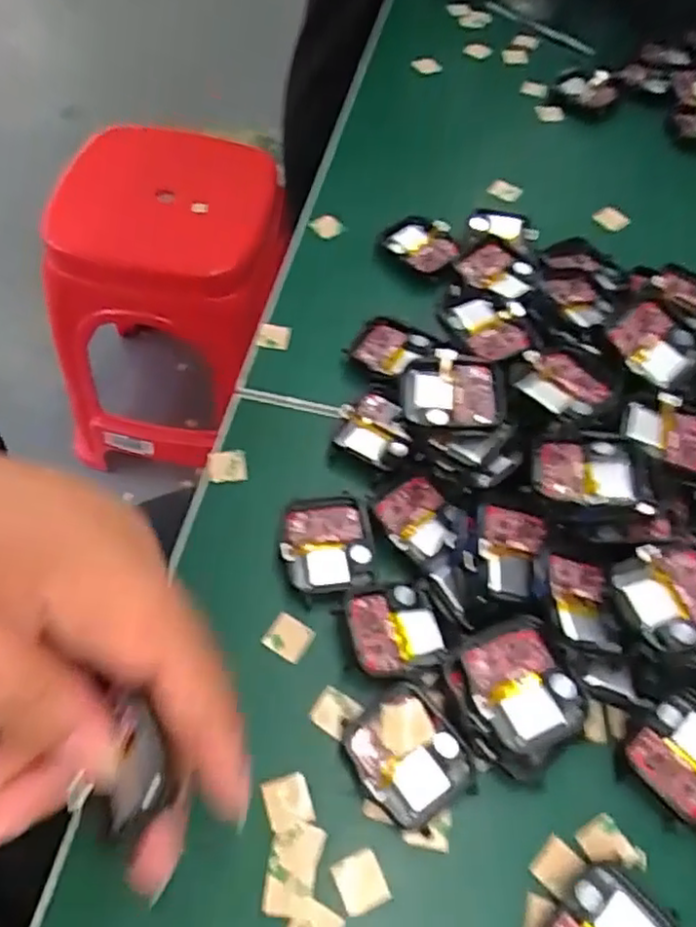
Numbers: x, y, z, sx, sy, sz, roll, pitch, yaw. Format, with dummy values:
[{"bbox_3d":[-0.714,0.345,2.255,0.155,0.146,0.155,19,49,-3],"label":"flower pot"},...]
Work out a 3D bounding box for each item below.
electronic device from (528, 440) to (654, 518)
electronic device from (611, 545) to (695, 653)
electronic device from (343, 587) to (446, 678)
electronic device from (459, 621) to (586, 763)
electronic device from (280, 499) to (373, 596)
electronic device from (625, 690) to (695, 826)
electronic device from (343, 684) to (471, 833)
[{"bbox_3d":[0.097,0.004,0.279,0.044,0.005,0.031,3,51,9],"label":"electronic device"},{"bbox_3d":[0.124,0.052,0.266,0.036,0.018,0.037,-13,59,-10],"label":"electronic device"},{"bbox_3d":[0.018,0.066,0.273,0.034,0.006,0.034,-10,59,-9],"label":"electronic device"},{"bbox_3d":[0.062,0.081,0.247,0.036,0.007,0.043,-22,65,-16],"label":"electronic device"},{"bbox_3d":[-0.009,0.035,0.293,0.037,0.008,0.042,-2,58,-4],"label":"electronic device"},{"bbox_3d":[0.127,0.109,0.255,0.039,0.009,0.036,-33,65,-21],"label":"electronic device"},{"bbox_3d":[0.021,0.106,0.252,0.037,0.012,0.043,-28,63,-19],"label":"electronic device"}]

